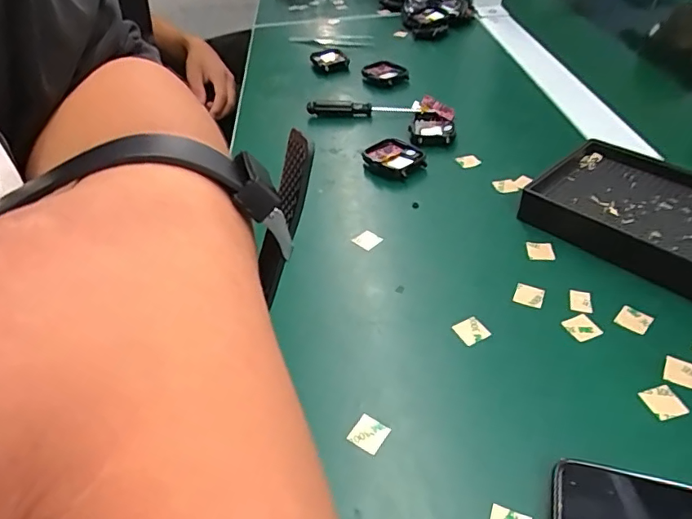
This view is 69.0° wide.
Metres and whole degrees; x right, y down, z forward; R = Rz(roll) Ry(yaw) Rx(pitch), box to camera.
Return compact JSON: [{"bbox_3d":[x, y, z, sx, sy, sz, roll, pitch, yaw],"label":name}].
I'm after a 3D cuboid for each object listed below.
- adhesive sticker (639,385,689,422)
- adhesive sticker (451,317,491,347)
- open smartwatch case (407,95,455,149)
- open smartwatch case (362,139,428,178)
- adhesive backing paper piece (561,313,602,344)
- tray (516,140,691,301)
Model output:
[{"bbox_3d":[0.147,0.066,0.234,0.014,0.004,0.015,-17,42,-2],"label":"adhesive sticker"},{"bbox_3d":[0.067,0.039,0.273,0.015,0.004,0.015,-28,53,-12],"label":"adhesive sticker"},{"bbox_3d":[0.074,-0.119,0.432,0.037,0.028,0.043,5,42,9],"label":"open smartwatch case"},{"bbox_3d":[0.040,-0.080,0.403,0.036,0.015,0.042,-31,49,-27],"label":"open smartwatch case"},{"bbox_3d":[0.126,0.037,0.269,0.015,0.004,0.015,-25,56,-13],"label":"adhesive backing paper piece"},{"bbox_3d":[0.194,-0.029,0.316,0.092,0.024,0.133,-32,49,-28],"label":"tray"}]

